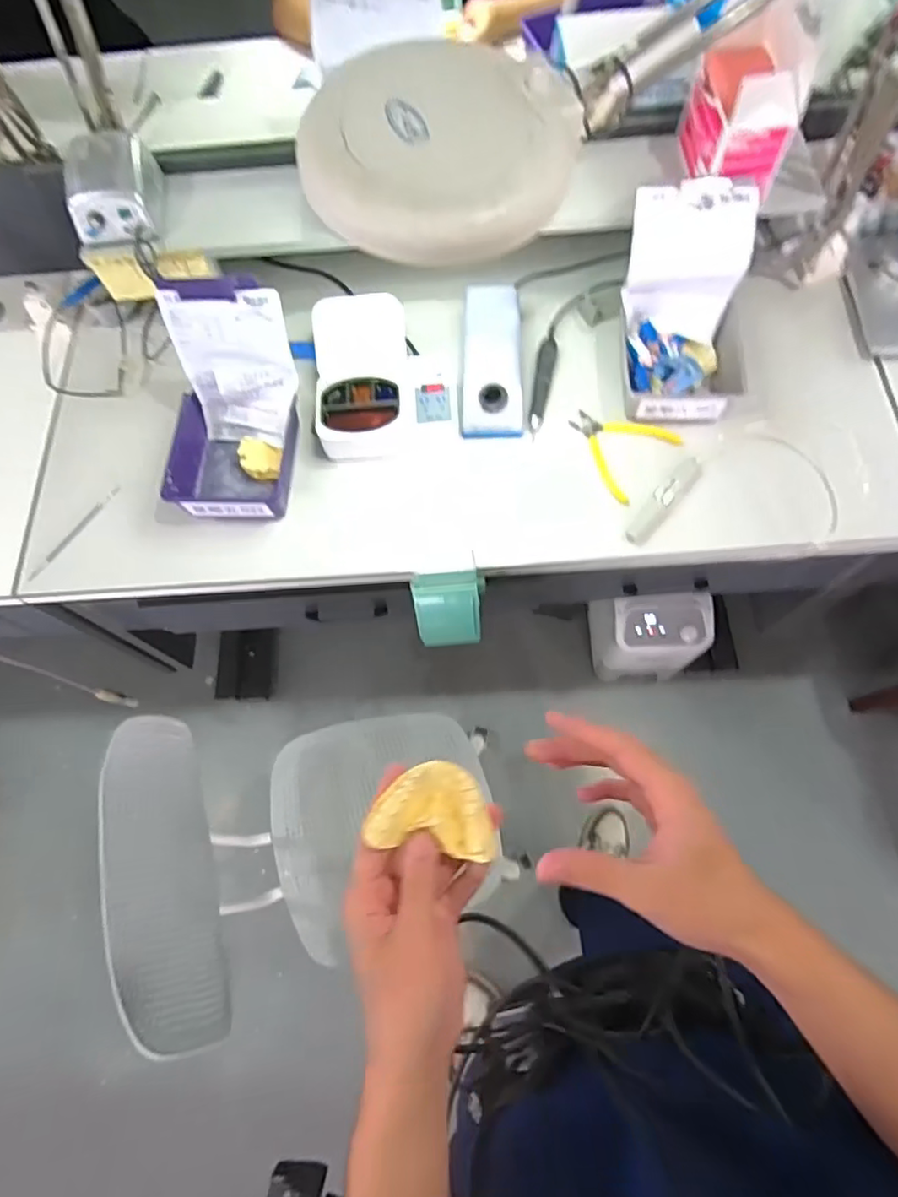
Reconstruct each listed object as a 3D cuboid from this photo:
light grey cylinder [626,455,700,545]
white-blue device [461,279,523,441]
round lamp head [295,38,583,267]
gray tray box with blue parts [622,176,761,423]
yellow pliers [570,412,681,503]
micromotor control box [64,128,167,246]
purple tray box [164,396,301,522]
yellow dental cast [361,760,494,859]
[{"bbox_3d":[0.287,-0.133,0.808,0.027,0.024,0.155,38,75,16],"label":"light grey cylinder"},{"bbox_3d":[0.061,-0.340,0.865,0.090,0.075,0.223,0,69,3],"label":"white-blue device"},{"bbox_3d":[-0.005,-0.361,0.493,0.222,0.048,0.202,4,69,5],"label":"round lamp head"},{"bbox_3d":[0.325,-0.380,0.812,0.156,0.190,0.228,-3,69,2],"label":"gray tray box with blue parts"},{"bbox_3d":[0.225,-0.211,0.828,0.133,0.010,0.123,42,76,17],"label":"yellow pliers"},{"bbox_3d":[-0.448,-0.554,0.822,0.104,0.078,0.149,-6,69,1],"label":"micromotor control box"},{"bbox_3d":[-0.290,-0.191,0.824,0.158,0.055,0.167,5,69,5],"label":"purple tray box"},{"bbox_3d":[-0.009,0.123,0.361,0.066,0.021,0.048,7,69,6],"label":"yellow dental cast"}]

